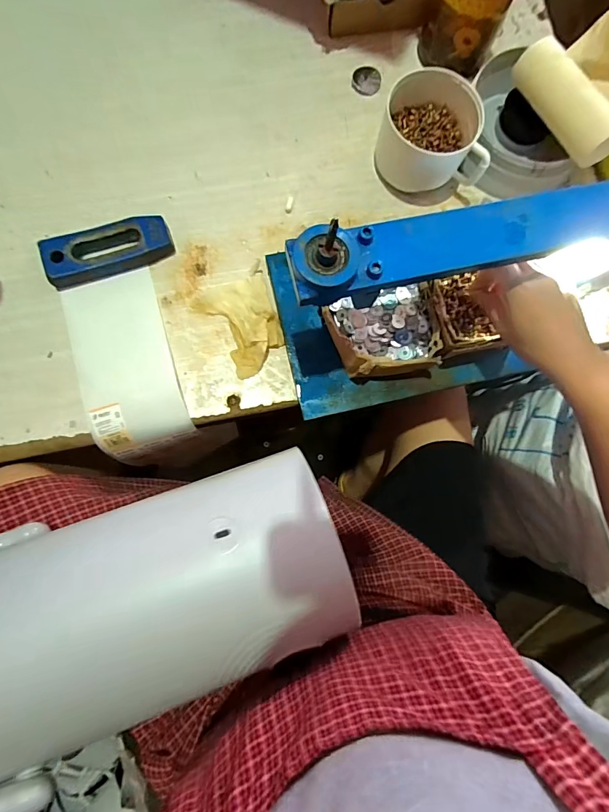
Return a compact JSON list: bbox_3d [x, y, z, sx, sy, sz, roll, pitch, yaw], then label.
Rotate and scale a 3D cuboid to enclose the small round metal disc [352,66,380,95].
[{"bbox_3d":[0.082,-0.428,0.555,0.037,0.005,0.038,1,83,-4],"label":"small round metal disc"}]

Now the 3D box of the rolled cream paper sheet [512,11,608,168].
[{"bbox_3d":[0.339,-0.362,0.474,0.151,0.063,0.149,-30,86,-7],"label":"rolled cream paper sheet"}]

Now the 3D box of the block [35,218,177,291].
[{"bbox_3d":[-0.223,-0.179,0.483,0.139,0.028,0.048,-20,85,-6],"label":"block"}]

